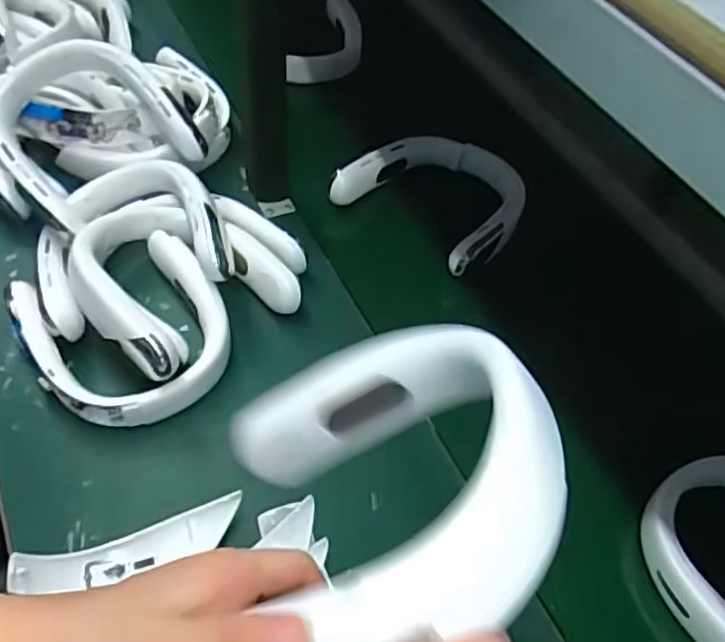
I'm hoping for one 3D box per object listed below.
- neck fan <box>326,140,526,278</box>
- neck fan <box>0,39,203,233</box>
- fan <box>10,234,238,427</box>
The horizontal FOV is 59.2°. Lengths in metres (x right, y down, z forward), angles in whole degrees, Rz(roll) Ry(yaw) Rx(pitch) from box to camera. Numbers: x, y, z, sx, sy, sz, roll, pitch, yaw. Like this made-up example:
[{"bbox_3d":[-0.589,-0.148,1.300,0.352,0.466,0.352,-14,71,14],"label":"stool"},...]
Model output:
[{"bbox_3d":[0.104,-0.169,0.828,0.216,0.055,0.200,35,58,19],"label":"neck fan"},{"bbox_3d":[-0.309,-0.218,0.710,0.188,0.060,0.211,-38,83,-13],"label":"neck fan"},{"bbox_3d":[-0.234,0.012,0.647,0.184,0.053,0.188,3,54,-3],"label":"fan"}]

